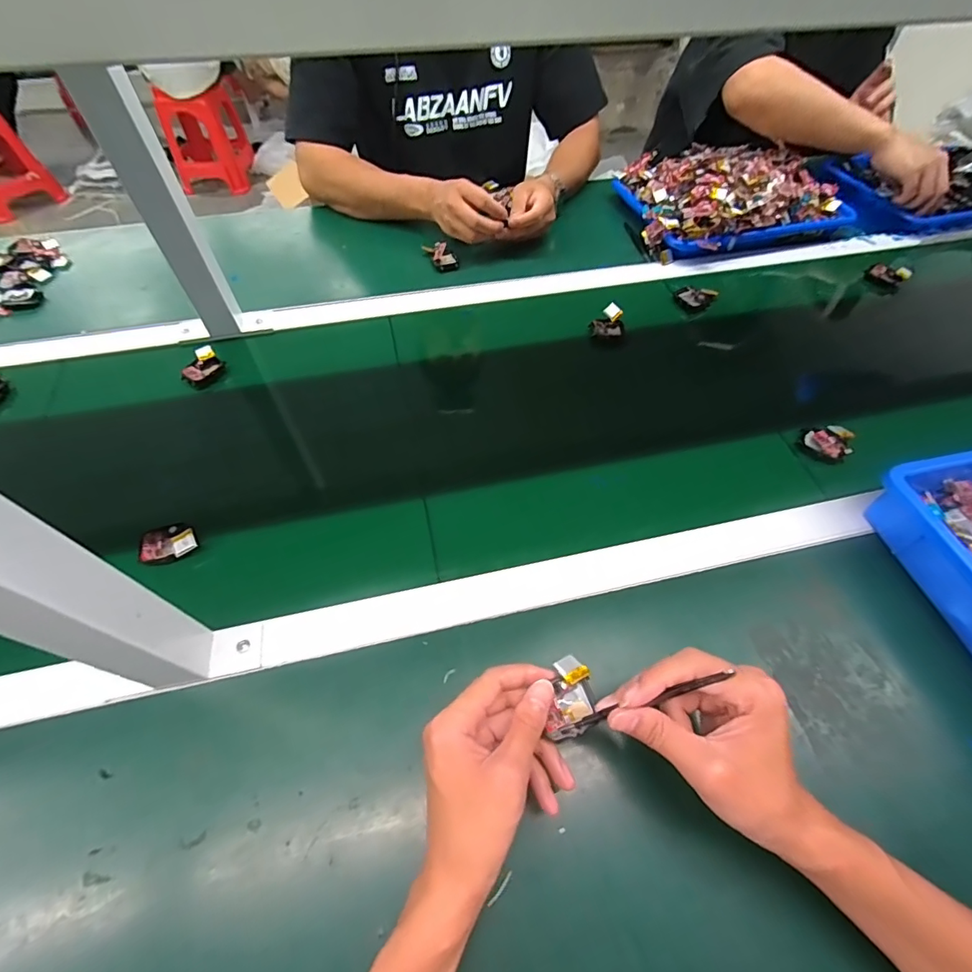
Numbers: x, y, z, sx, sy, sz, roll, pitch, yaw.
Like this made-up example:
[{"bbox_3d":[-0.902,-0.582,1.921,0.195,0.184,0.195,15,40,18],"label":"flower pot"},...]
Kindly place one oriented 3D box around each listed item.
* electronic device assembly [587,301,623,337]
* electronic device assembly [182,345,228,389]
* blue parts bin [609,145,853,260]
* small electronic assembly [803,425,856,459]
[{"bbox_3d":[0.162,-0.219,0.619,0.044,0.022,0.048,15,55,10],"label":"electronic device assembly"},{"bbox_3d":[-0.349,-0.145,0.573,0.048,0.025,0.039,-36,62,-24],"label":"electronic device assembly"},{"bbox_3d":[0.392,-0.473,0.762,0.324,0.090,0.233,-12,55,-9],"label":"blue parts bin"},{"bbox_3d":[0.382,-0.051,0.518,0.045,0.014,0.045,0,54,0],"label":"small electronic assembly"}]

